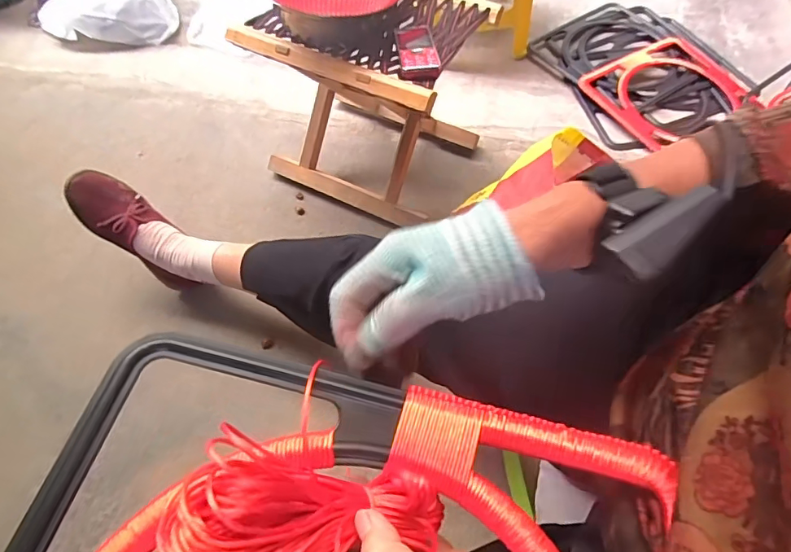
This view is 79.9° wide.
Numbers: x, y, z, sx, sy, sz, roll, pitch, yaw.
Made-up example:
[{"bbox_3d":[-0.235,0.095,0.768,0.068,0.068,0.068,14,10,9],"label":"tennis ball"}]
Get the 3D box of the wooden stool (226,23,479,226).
[{"bbox_3d":[-0.047,-0.318,0.859,0.333,0.319,0.268,24,64,12],"label":"wooden stool"}]

